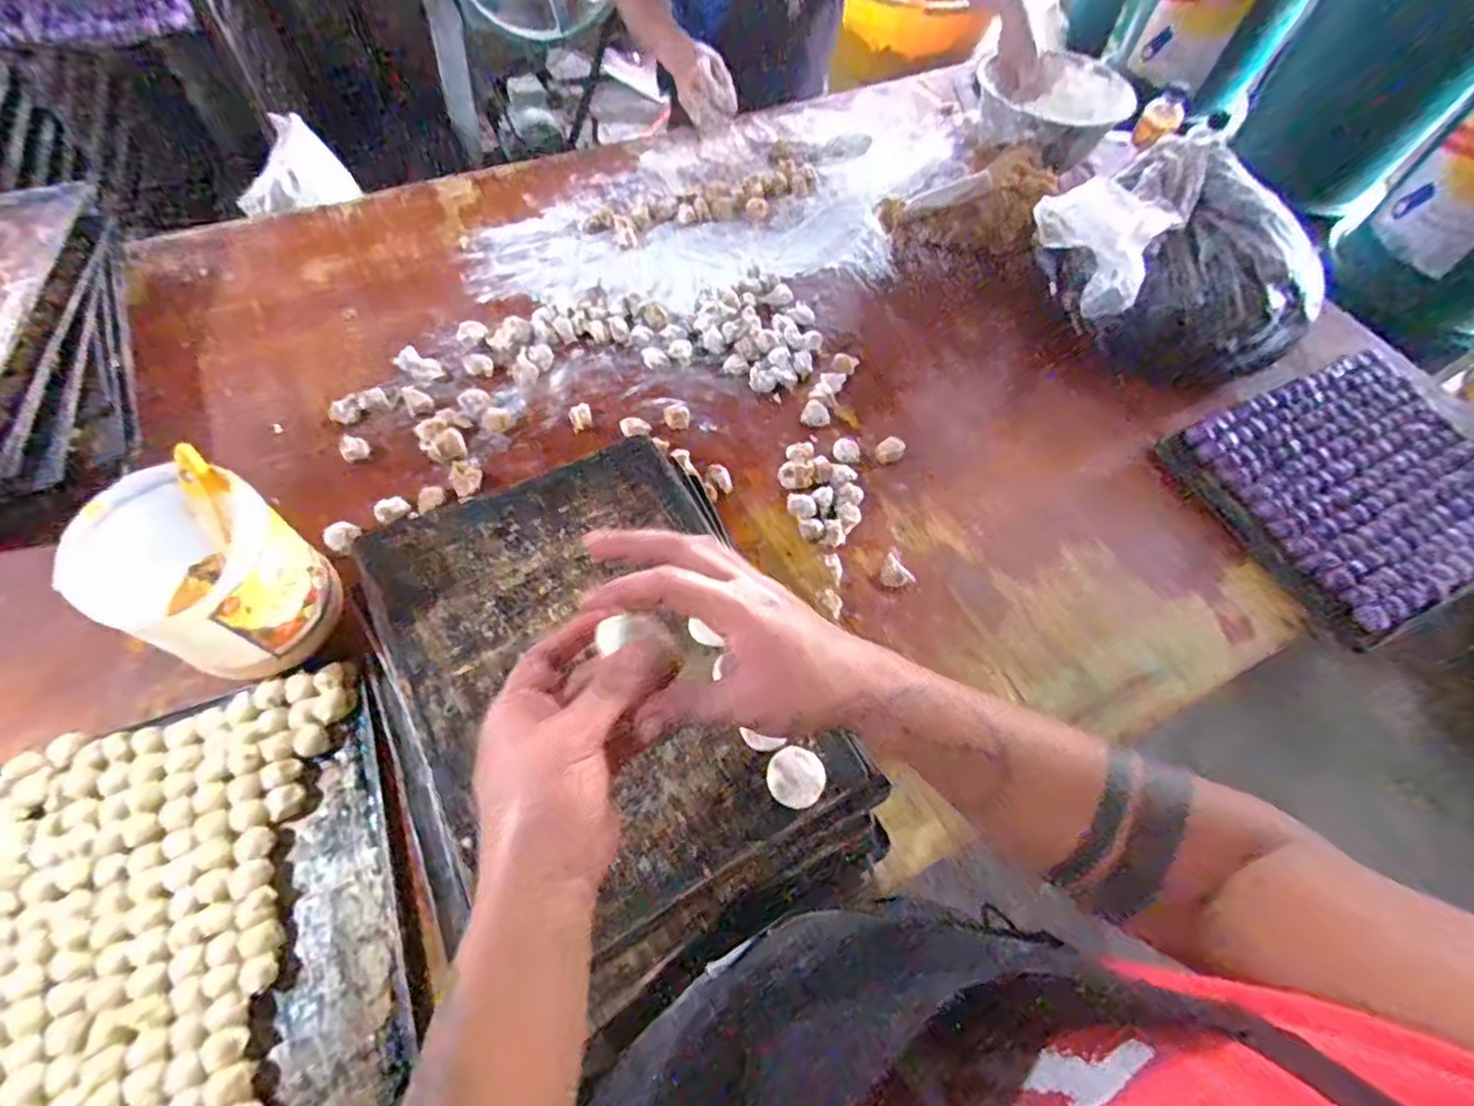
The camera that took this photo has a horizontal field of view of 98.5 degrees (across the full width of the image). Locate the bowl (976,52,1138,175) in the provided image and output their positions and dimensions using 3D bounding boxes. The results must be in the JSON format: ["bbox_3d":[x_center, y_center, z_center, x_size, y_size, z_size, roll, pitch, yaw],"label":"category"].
[{"bbox_3d":[0.549,-0.770,1.106,0.258,0.102,0.210,-33,68,-19],"label":"bowl"}]

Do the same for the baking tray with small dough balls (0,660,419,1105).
[{"bbox_3d":[-0.447,0.331,0.507,0.317,0.029,0.425,-16,62,-13],"label":"baking tray with small dough balls"}]

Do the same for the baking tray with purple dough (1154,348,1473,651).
[{"bbox_3d":[0.824,-0.097,0.824,0.453,0.030,0.322,-22,63,-16],"label":"baking tray with purple dough"}]

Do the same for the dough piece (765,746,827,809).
[{"bbox_3d":[0.051,0.192,0.546,0.047,0.012,0.048,1,61,-3],"label":"dough piece"}]

